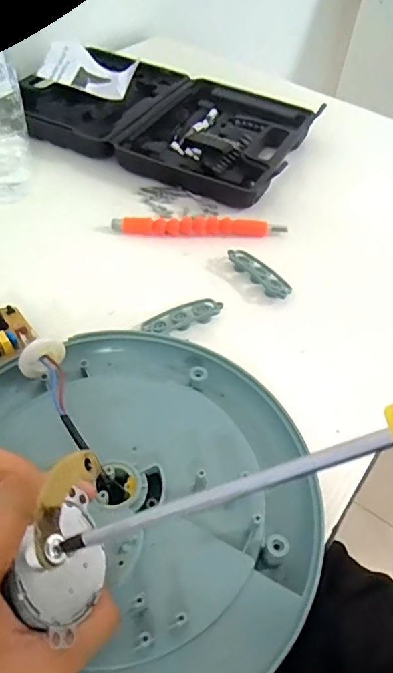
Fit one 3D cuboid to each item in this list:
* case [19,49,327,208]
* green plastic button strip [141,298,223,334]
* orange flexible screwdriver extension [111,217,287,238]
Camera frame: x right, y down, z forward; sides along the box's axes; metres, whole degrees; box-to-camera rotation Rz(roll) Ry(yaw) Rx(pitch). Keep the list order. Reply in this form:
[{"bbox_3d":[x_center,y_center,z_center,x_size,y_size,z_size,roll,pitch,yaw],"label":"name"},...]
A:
[{"bbox_3d":[-0.041,-0.256,0.603,0.328,0.036,0.205,21,50,12],"label":"case"},{"bbox_3d":[-0.012,-0.016,0.415,0.068,0.008,0.022,-21,55,-23],"label":"green plastic button strip"},{"bbox_3d":[0.004,-0.105,0.489,0.165,0.014,0.016,0,49,-6],"label":"orange flexible screwdriver extension"}]

